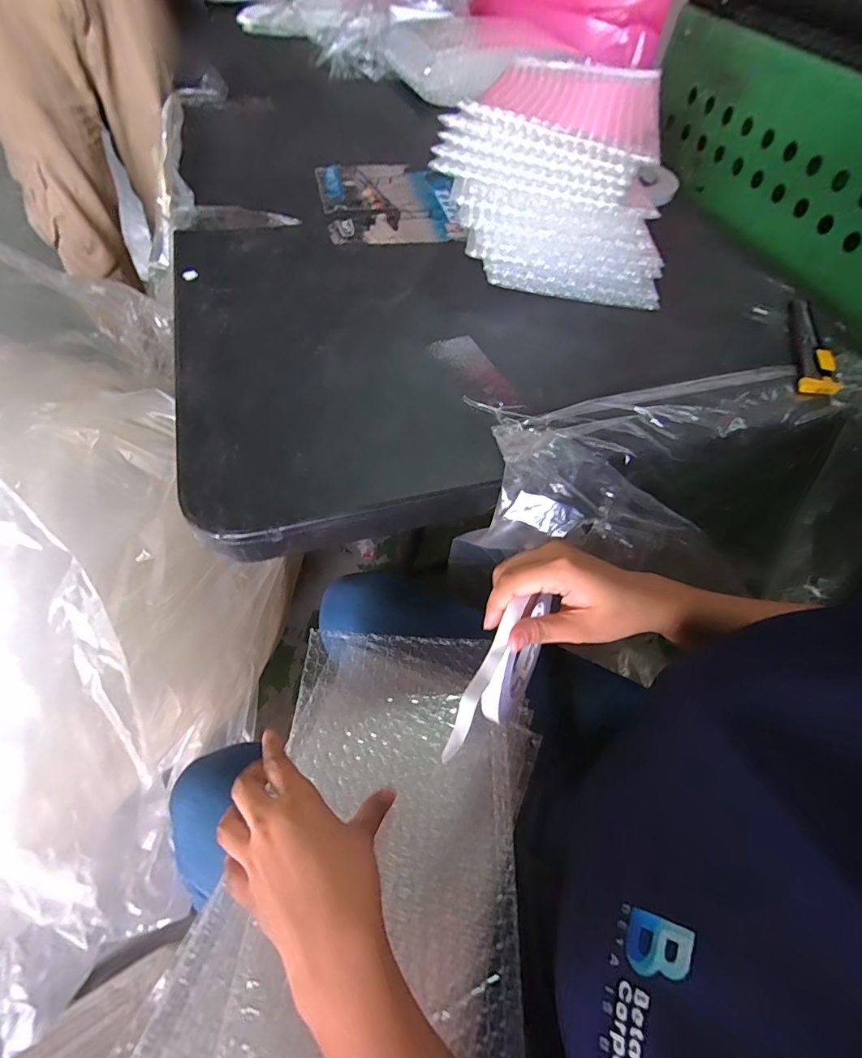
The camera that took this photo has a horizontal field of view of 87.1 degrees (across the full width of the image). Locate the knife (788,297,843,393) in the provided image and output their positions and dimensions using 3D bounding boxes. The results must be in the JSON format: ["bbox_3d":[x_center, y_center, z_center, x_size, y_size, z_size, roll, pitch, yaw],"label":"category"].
[{"bbox_3d":[0.404,-0.201,0.478,0.035,0.017,0.175,19,60,7],"label":"knife"}]

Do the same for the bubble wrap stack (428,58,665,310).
[{"bbox_3d":[0.123,-0.313,0.427,0.231,0.163,0.052,11,59,2],"label":"bubble wrap stack"}]

